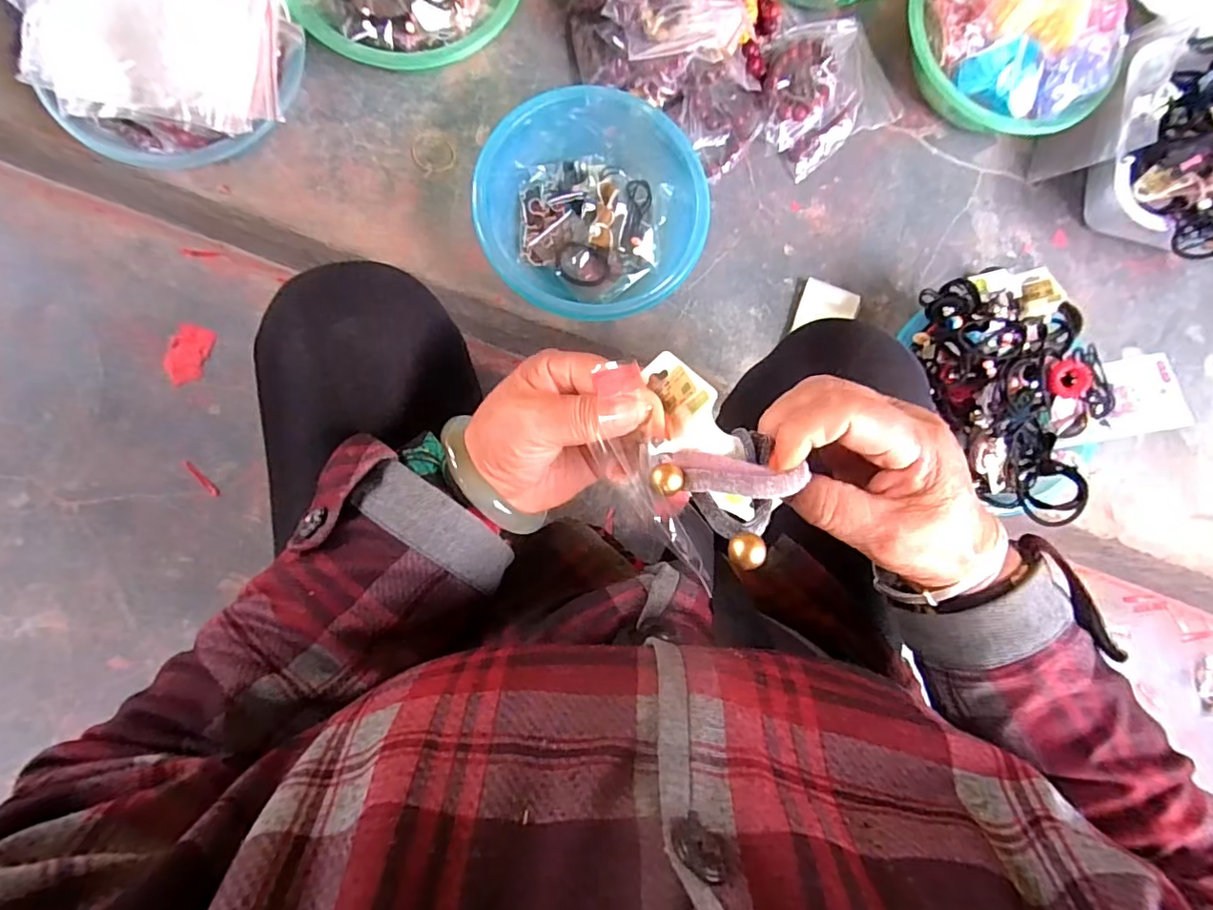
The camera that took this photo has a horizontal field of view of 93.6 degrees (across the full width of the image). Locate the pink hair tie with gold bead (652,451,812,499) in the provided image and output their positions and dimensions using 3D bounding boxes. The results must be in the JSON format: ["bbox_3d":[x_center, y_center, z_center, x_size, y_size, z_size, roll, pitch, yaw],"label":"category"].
[{"bbox_3d":[0.053,0.009,0.252,0.062,0.011,0.019,4,85,14],"label":"pink hair tie with gold bead"}]

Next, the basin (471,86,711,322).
[{"bbox_3d":[-0.018,-0.251,0.584,0.216,0.079,0.224,0,85,-5],"label":"basin"}]

